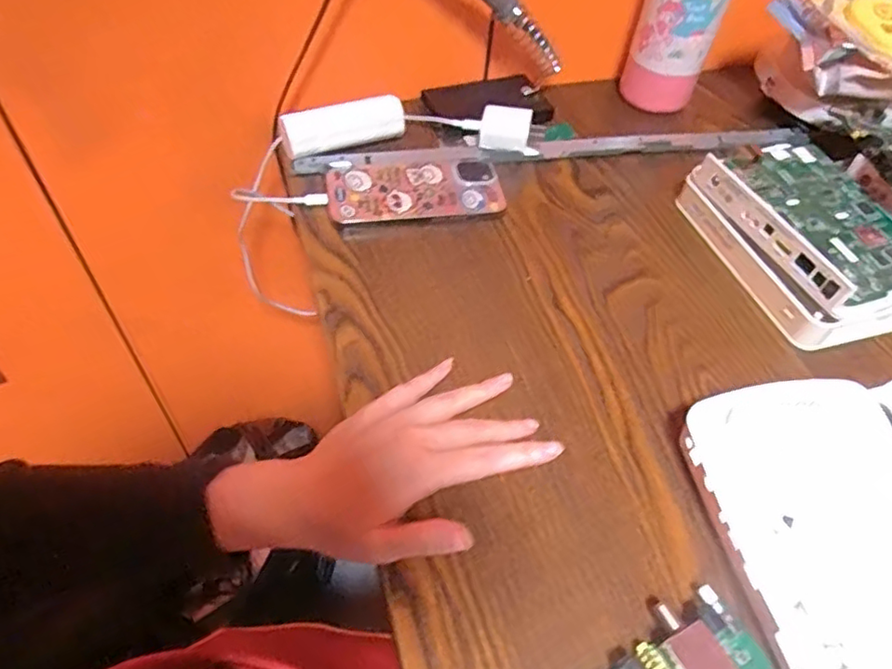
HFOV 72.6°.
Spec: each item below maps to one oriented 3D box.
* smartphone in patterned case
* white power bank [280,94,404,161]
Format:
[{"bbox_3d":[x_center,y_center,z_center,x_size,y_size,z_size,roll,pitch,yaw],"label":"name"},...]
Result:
[{"bbox_3d":[-0.026,-0.122,0.517,0.145,0.015,0.069,-7,53,-9],"label":"smartphone in patterned case"},{"bbox_3d":[-0.090,-0.184,0.535,0.107,0.033,0.028,-17,56,-17],"label":"white power bank"}]

